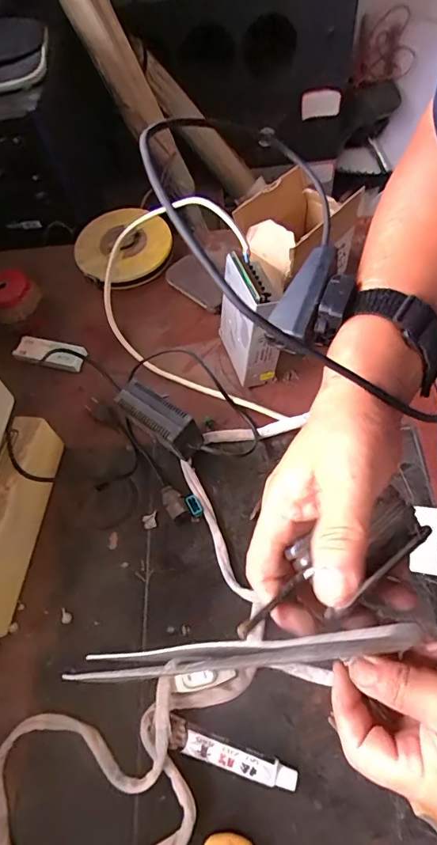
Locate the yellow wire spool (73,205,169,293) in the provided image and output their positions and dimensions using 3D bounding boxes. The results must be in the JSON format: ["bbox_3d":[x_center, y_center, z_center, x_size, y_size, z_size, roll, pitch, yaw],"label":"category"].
[{"bbox_3d":[-0.146,-0.273,0.693,0.142,0.026,0.142,-1,68,2],"label":"yellow wire spool"}]

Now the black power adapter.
[{"bbox_3d":[-0.067,0.000,0.522,0.112,0.059,0.041,33,67,21],"label":"black power adapter"}]

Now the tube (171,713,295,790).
[{"bbox_3d":[0.009,0.282,0.380,0.111,0.014,0.024,16,62,13],"label":"tube"}]

